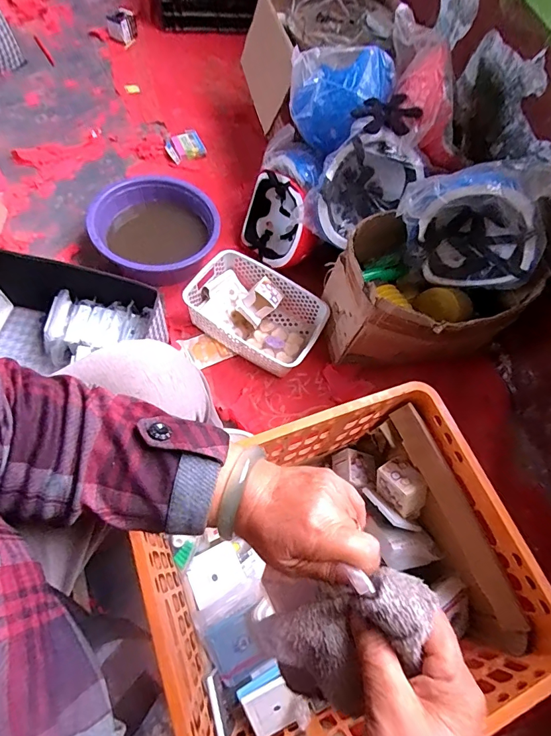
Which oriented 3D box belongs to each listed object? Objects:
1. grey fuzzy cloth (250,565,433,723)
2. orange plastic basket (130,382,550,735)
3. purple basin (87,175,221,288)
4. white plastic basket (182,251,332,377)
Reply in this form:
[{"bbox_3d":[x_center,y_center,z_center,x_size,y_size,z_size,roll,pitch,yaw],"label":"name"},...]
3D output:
[{"bbox_3d":[0.047,0.180,0.263,0.123,0.025,0.064,-38,64,21],"label":"grey fuzzy cloth"},{"bbox_3d":[0.080,0.297,0.599,0.468,0.241,0.394,-17,67,-15],"label":"orange plastic basket"},{"bbox_3d":[-0.284,-0.327,0.966,0.274,0.116,0.276,3,64,-6],"label":"purple basin"},{"bbox_3d":[-0.042,-0.123,0.931,0.299,0.104,0.203,32,65,9],"label":"white plastic basket"}]

